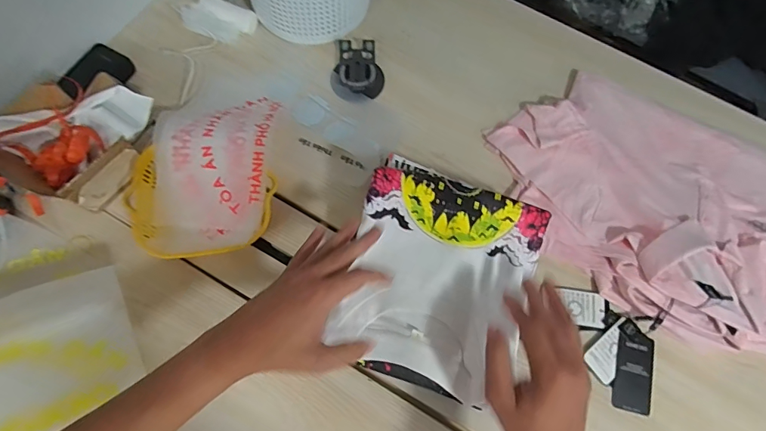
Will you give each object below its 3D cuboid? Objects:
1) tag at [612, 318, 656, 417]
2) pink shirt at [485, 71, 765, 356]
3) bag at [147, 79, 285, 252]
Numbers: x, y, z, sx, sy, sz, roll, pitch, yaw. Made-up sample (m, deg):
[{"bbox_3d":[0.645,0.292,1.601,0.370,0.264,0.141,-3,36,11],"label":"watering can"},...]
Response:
[{"bbox_3d":[0.338,0.204,0.573,0.051,0.006,0.111,15,72,4],"label":"tag"},{"bbox_3d":[0.434,-0.013,0.623,0.551,0.051,0.354,26,73,7],"label":"pink shirt"},{"bbox_3d":[-0.243,-0.083,0.604,0.183,0.074,0.282,0,72,-1],"label":"bag"}]

